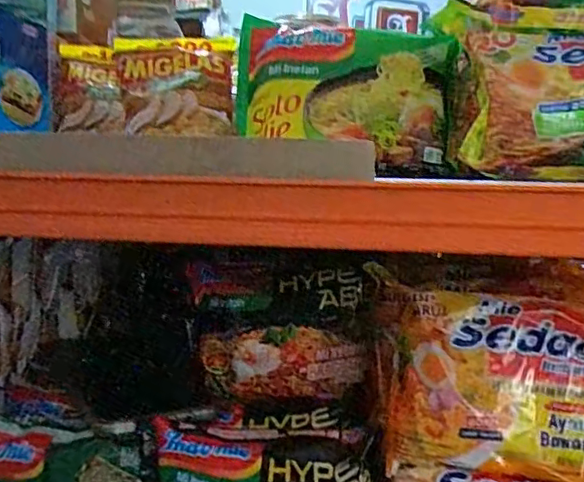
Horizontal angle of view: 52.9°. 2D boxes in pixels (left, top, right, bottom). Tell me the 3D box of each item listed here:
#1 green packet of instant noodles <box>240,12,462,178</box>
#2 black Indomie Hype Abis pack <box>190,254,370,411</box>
[{"bbox_3d":[0.033,-0.095,0.380,0.137,0.093,0.043,3,7,9],"label":"green packet of instant noodles"},{"bbox_3d":[-0.008,0.057,0.405,0.118,0.098,0.032,3,-5,1],"label":"black Indomie Hype Abis pack"}]

